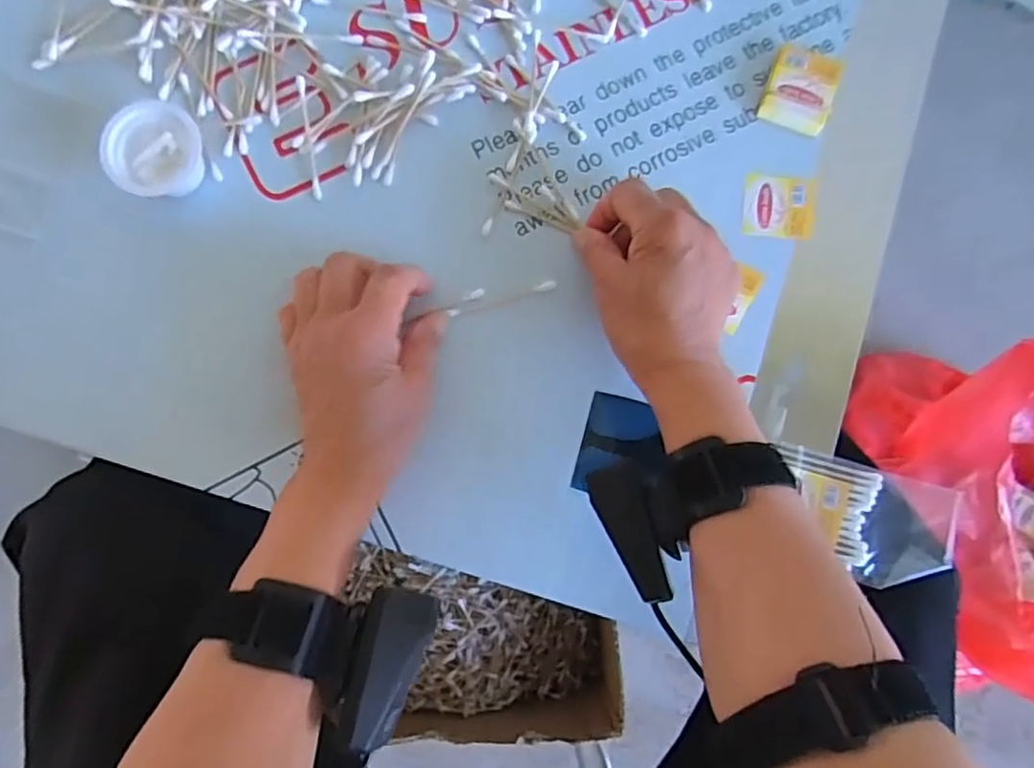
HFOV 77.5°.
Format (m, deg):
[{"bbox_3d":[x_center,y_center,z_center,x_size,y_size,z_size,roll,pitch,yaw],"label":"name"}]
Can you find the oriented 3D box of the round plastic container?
[{"bbox_3d":[-0.210,-0.134,0.374,0.052,0.026,0.049,0,85,-4],"label":"round plastic container"}]

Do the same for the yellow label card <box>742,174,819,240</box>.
[{"bbox_3d":[0.164,-0.110,0.402,0.045,0.004,0.040,6,82,0],"label":"yellow label card"}]

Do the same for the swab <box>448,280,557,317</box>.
[{"bbox_3d":[-0.009,-0.051,0.387,0.067,0.004,0.006,-16,86,-5],"label":"swab"}]

